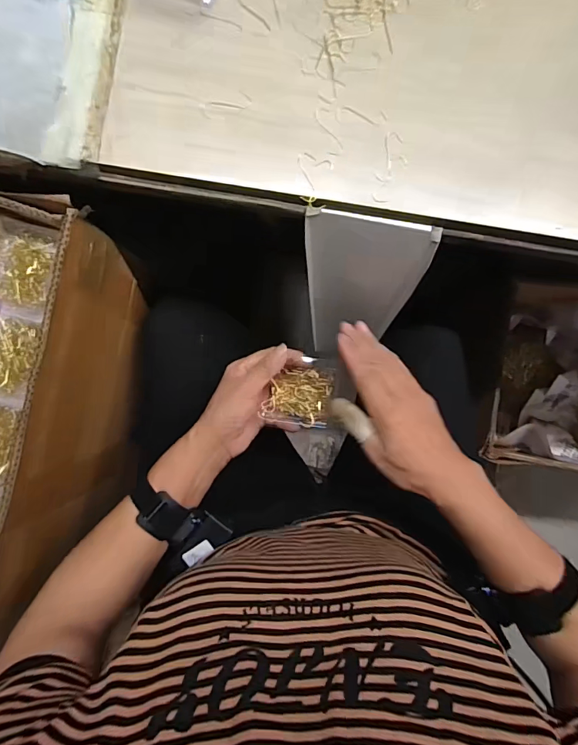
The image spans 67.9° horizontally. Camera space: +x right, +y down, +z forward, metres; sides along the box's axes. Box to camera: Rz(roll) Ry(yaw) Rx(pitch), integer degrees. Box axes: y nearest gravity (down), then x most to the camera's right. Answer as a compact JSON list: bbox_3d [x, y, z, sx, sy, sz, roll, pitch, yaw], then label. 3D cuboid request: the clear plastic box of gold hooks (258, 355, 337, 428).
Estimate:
[{"bbox_3d":[0.014,0.018,0.440,0.062,0.021,0.069,12,91,1],"label":"clear plastic box of gold hooks"}]

